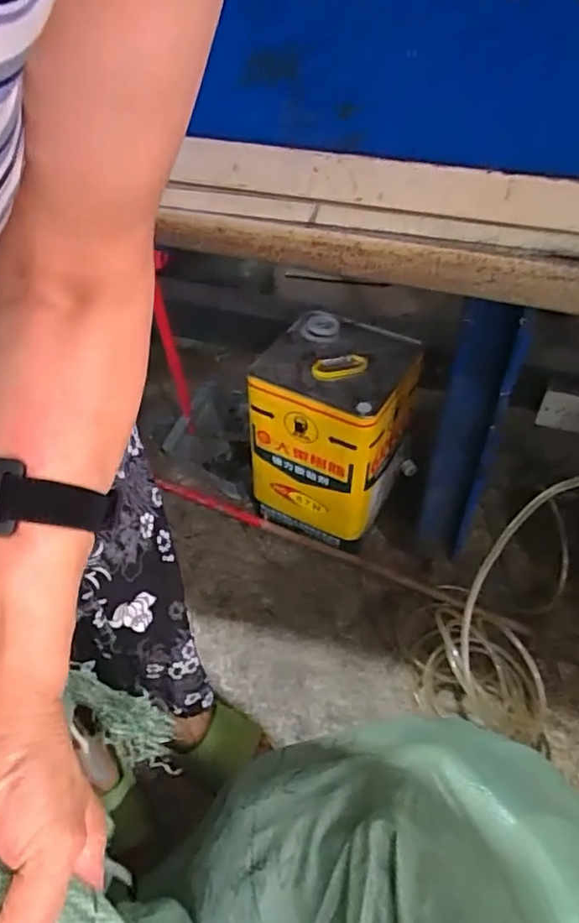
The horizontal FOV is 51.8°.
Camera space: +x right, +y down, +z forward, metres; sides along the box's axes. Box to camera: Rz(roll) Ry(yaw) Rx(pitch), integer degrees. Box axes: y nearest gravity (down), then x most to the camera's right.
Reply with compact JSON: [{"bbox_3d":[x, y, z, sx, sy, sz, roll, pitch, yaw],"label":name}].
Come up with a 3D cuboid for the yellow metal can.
[{"bbox_3d":[0.072,-0.040,1.072,0.229,0.348,0.226,25,51,22],"label":"yellow metal can"}]

